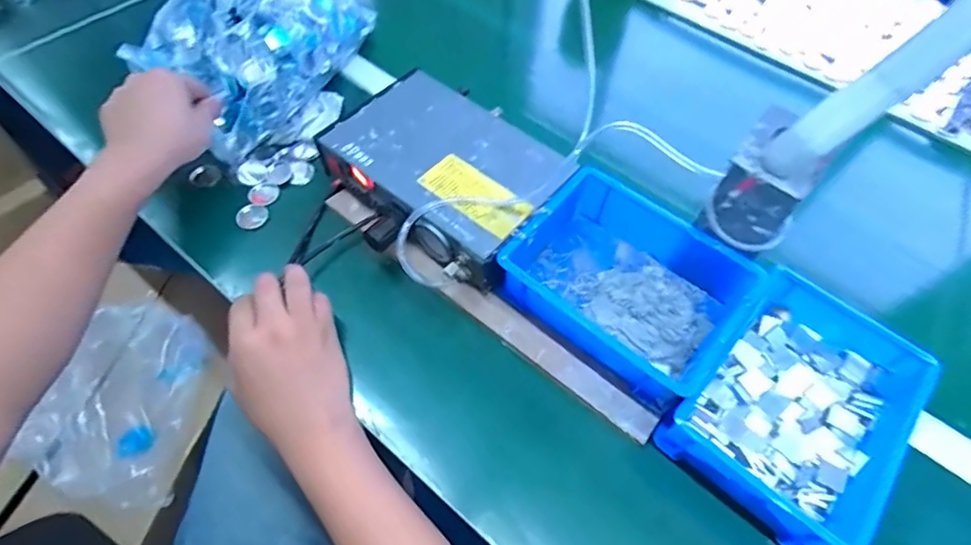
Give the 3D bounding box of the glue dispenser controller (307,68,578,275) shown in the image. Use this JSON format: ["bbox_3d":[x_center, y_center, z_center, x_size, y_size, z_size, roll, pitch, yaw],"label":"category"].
[{"bbox_3d":[-0.050,-0.101,0.548,0.233,0.077,0.179,36,63,18],"label":"glue dispenser controller"}]

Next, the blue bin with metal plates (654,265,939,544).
[{"bbox_3d":[0.266,0.110,0.444,0.152,0.071,0.199,38,63,18],"label":"blue bin with metal plates"}]

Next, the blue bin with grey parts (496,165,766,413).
[{"bbox_3d":[0.130,0.010,0.489,0.200,0.076,0.151,35,62,17],"label":"blue bin with grey parts"}]

